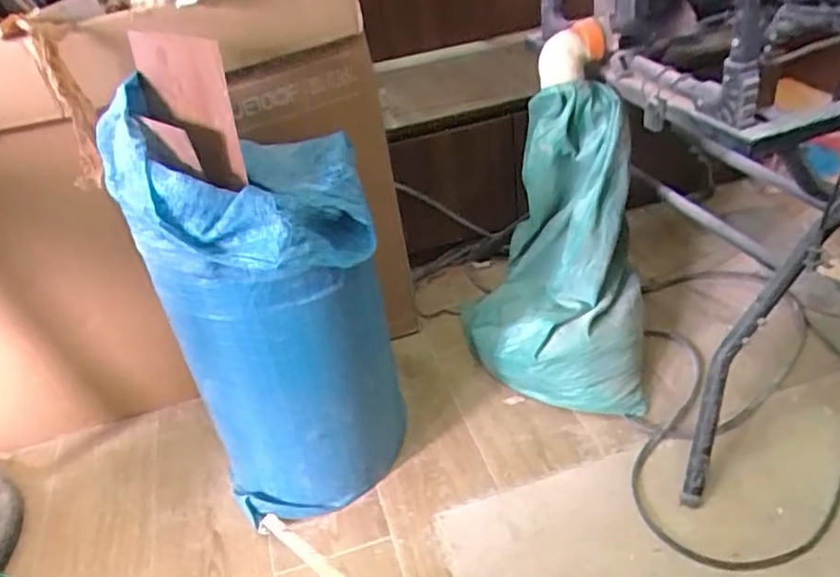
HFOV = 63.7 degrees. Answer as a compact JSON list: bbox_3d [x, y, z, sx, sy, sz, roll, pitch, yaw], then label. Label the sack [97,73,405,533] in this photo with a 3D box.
[{"bbox_3d":[-0.219,0.054,1.093,0.334,0.669,0.305,-21,37,-16],"label":"sack"}]

